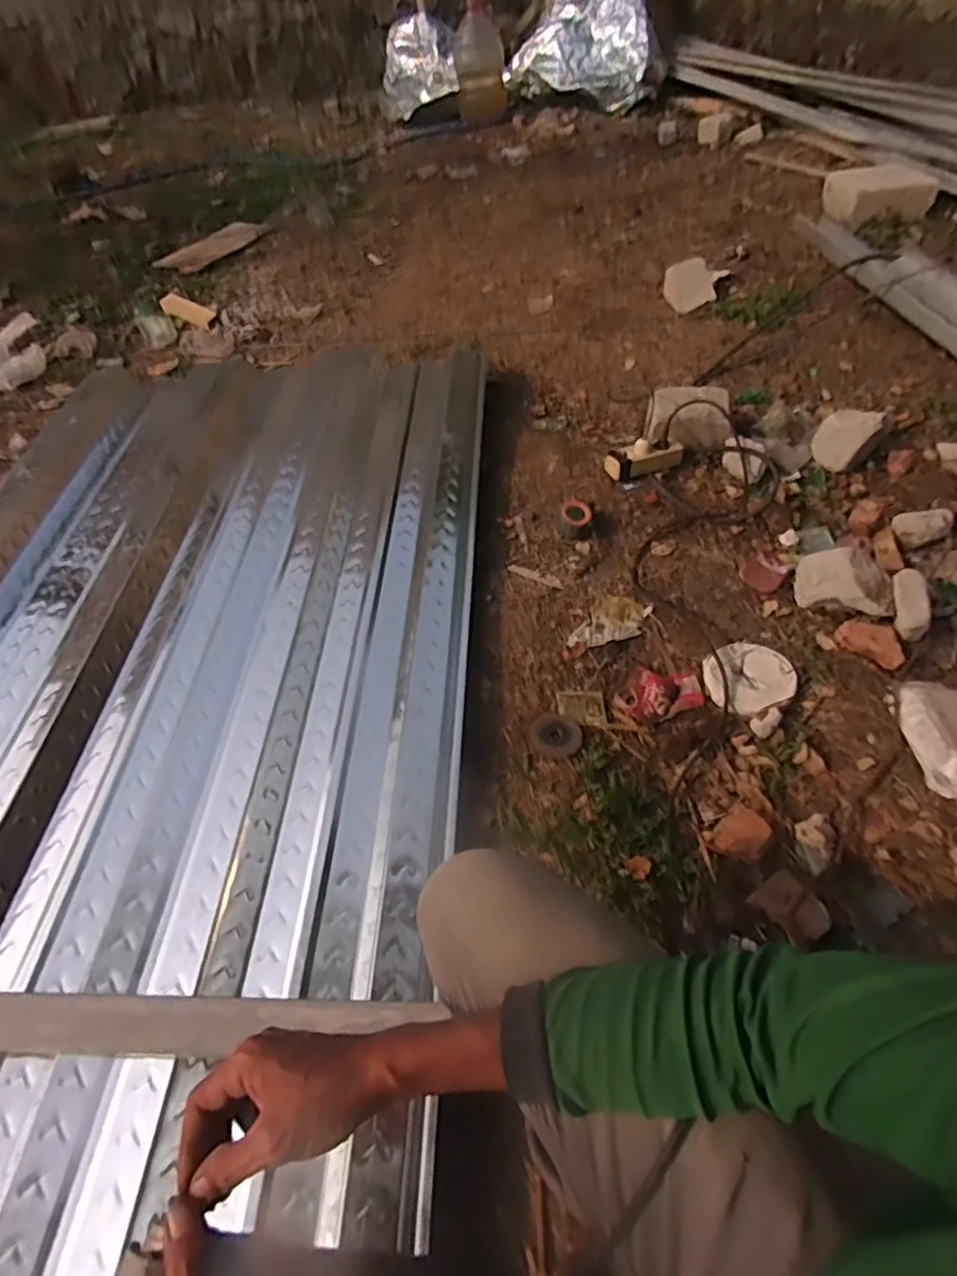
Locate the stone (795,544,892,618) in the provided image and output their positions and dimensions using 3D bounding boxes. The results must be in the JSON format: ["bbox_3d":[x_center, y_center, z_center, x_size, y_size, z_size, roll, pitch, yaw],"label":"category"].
[{"bbox_3d":[0.603,-0.087,1.041,0.065,0.117,0.158,-39,59,-24],"label":"stone"}]

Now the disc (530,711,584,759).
[{"bbox_3d":[0.119,0.146,0.948,0.072,0.004,0.074,-2,52,3],"label":"disc"}]

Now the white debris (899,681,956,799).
[{"bbox_3d":[0.672,0.136,0.894,0.123,0.053,0.186,-6,52,-1],"label":"white debris"}]

